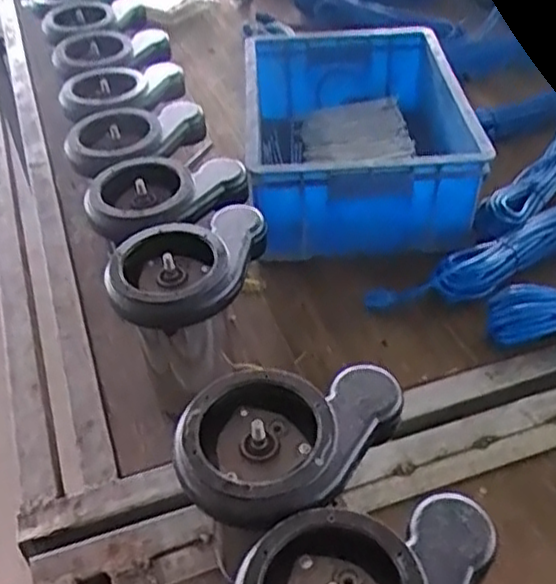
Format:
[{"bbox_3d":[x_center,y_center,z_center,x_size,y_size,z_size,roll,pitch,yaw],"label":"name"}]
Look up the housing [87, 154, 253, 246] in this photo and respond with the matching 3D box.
[{"bbox_3d":[-0.122,-0.106,0.757,0.138,0.048,0.164,32,52,33],"label":"housing"}]

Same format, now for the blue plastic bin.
[{"bbox_3d":[0.114,-0.245,1.061,0.313,0.144,0.454,-4,41,-1],"label":"blue plastic bin"}]

